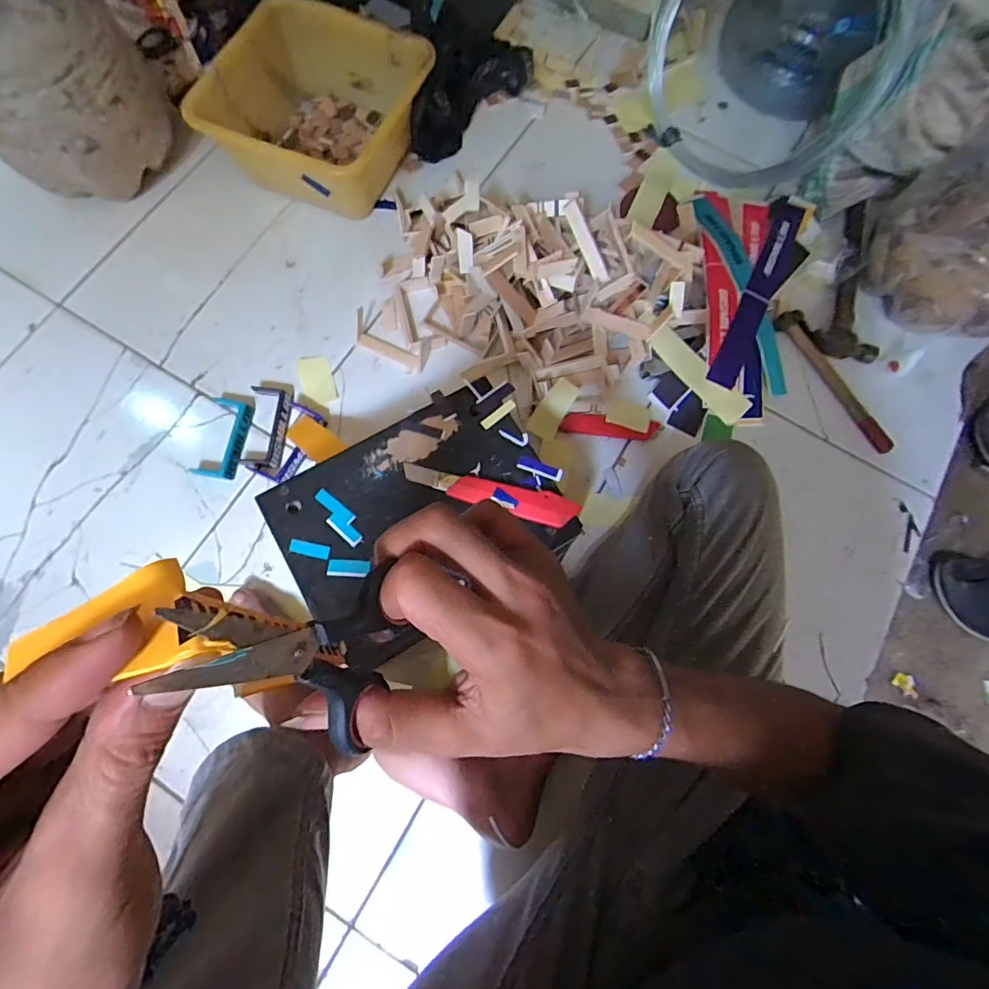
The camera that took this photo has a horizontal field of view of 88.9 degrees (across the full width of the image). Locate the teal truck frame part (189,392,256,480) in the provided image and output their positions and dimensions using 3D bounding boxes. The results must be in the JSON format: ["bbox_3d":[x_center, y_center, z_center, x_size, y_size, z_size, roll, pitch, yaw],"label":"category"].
[{"bbox_3d":[-0.366,-0.082,0.684,0.061,0.013,0.121,12,74,1],"label":"teal truck frame part"}]

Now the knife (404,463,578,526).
[{"bbox_3d":[-0.005,-0.001,0.526,0.184,0.016,0.033,15,74,2],"label":"knife"}]

